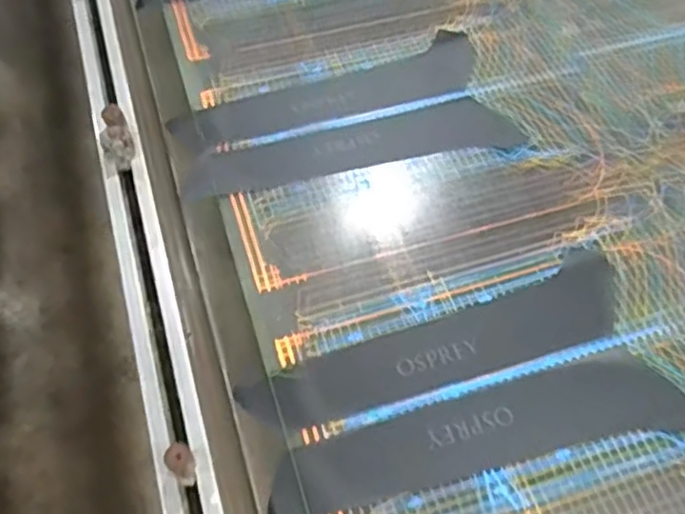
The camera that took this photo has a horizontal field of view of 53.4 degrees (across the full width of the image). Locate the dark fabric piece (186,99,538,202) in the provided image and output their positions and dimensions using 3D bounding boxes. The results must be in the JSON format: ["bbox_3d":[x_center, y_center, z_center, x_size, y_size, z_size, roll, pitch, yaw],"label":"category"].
[{"bbox_3d":[0.015,-0.145,0.885,0.423,0.017,0.114,-9,51,-8],"label":"dark fabric piece"}]

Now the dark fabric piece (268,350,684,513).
[{"bbox_3d":[0.137,0.171,0.672,0.417,0.008,0.093,-11,56,-7],"label":"dark fabric piece"}]

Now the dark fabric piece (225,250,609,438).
[{"bbox_3d":[0.107,0.094,0.720,0.417,0.005,0.093,-17,57,-11],"label":"dark fabric piece"}]

